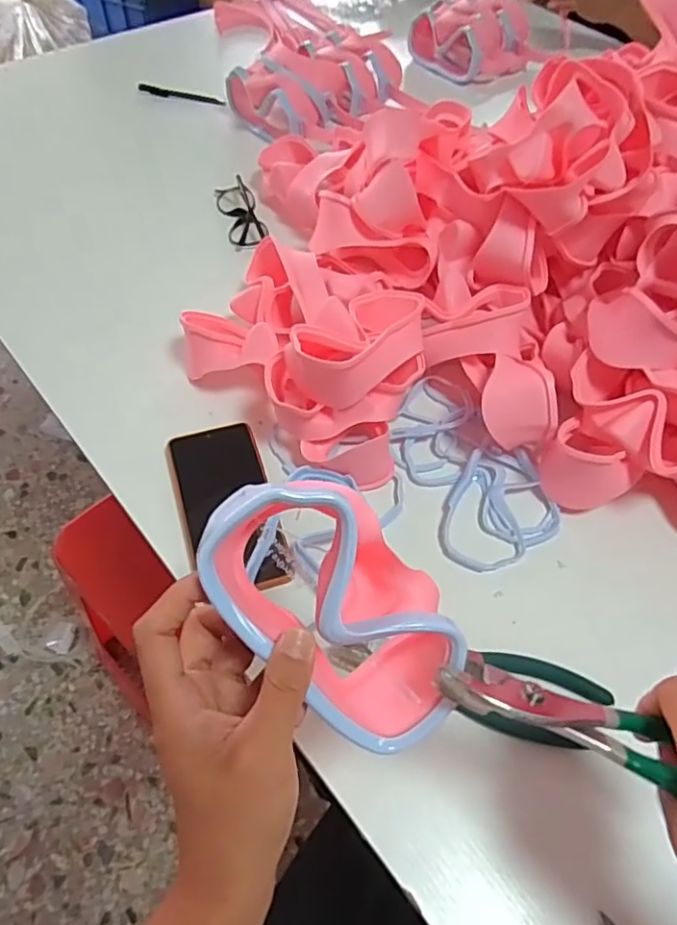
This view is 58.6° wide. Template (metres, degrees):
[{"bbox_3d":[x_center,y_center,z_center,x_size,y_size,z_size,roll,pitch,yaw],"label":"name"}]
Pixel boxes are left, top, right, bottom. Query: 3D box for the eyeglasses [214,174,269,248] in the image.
[{"bbox_3d":[-0.122,-0.312,0.761,0.048,0.030,0.134,-13,57,-12],"label":"eyeglasses"}]

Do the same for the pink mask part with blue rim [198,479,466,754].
[{"bbox_3d":[-0.003,0.073,0.298,0.092,0.046,0.150,-45,101,-3],"label":"pink mask part with blue rim"}]

